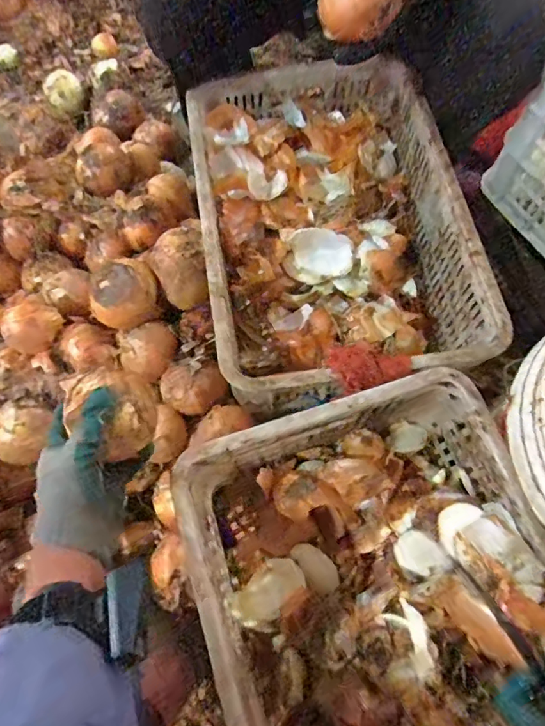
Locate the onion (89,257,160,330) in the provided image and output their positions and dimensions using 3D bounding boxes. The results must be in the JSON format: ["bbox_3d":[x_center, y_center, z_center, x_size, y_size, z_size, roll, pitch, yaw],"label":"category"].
[{"bbox_3d":[-0.216,-0.097,0.719,0.096,0.087,0.084,-20,70,-5],"label":"onion"}]

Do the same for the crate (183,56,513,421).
[{"bbox_3d":[0.081,-0.202,0.760,0.360,0.189,0.549,-10,69,-1],"label":"crate"}]

